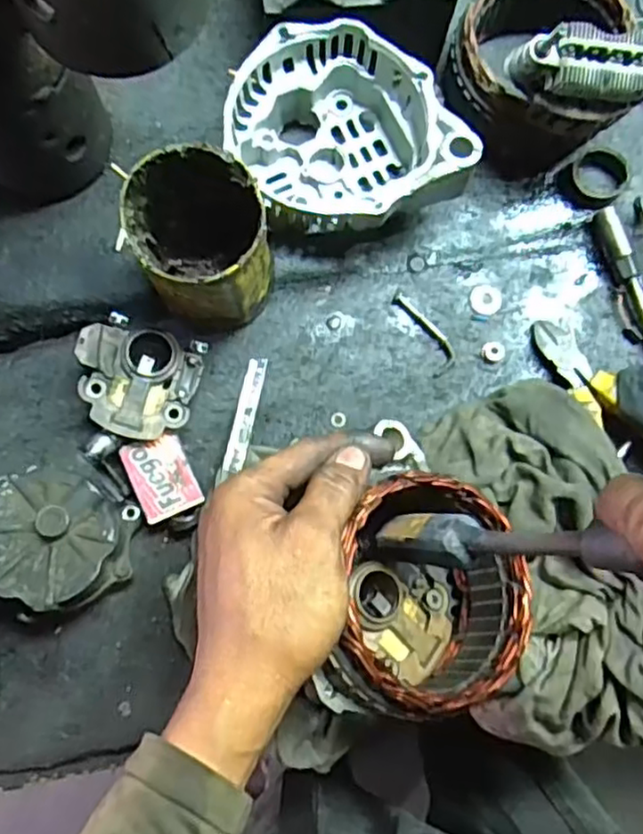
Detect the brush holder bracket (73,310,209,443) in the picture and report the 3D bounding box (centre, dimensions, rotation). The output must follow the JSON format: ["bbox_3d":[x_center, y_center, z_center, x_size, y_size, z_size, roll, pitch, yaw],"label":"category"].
[{"bbox_3d":[-0.116,-0.022,0.430,0.072,0.039,0.070,15,80,2],"label":"brush holder bracket"}]

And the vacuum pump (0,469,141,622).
[{"bbox_3d":[-0.180,0.093,0.403,0.090,0.061,0.140,43,82,7],"label":"vacuum pump"}]

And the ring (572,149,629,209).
[{"bbox_3d":[0.188,-0.162,0.460,0.034,0.016,0.036,0,80,-1],"label":"ring"}]

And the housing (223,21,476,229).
[{"bbox_3d":[0.008,-0.170,0.431,0.125,0.082,0.137,0,80,-1],"label":"housing"}]

